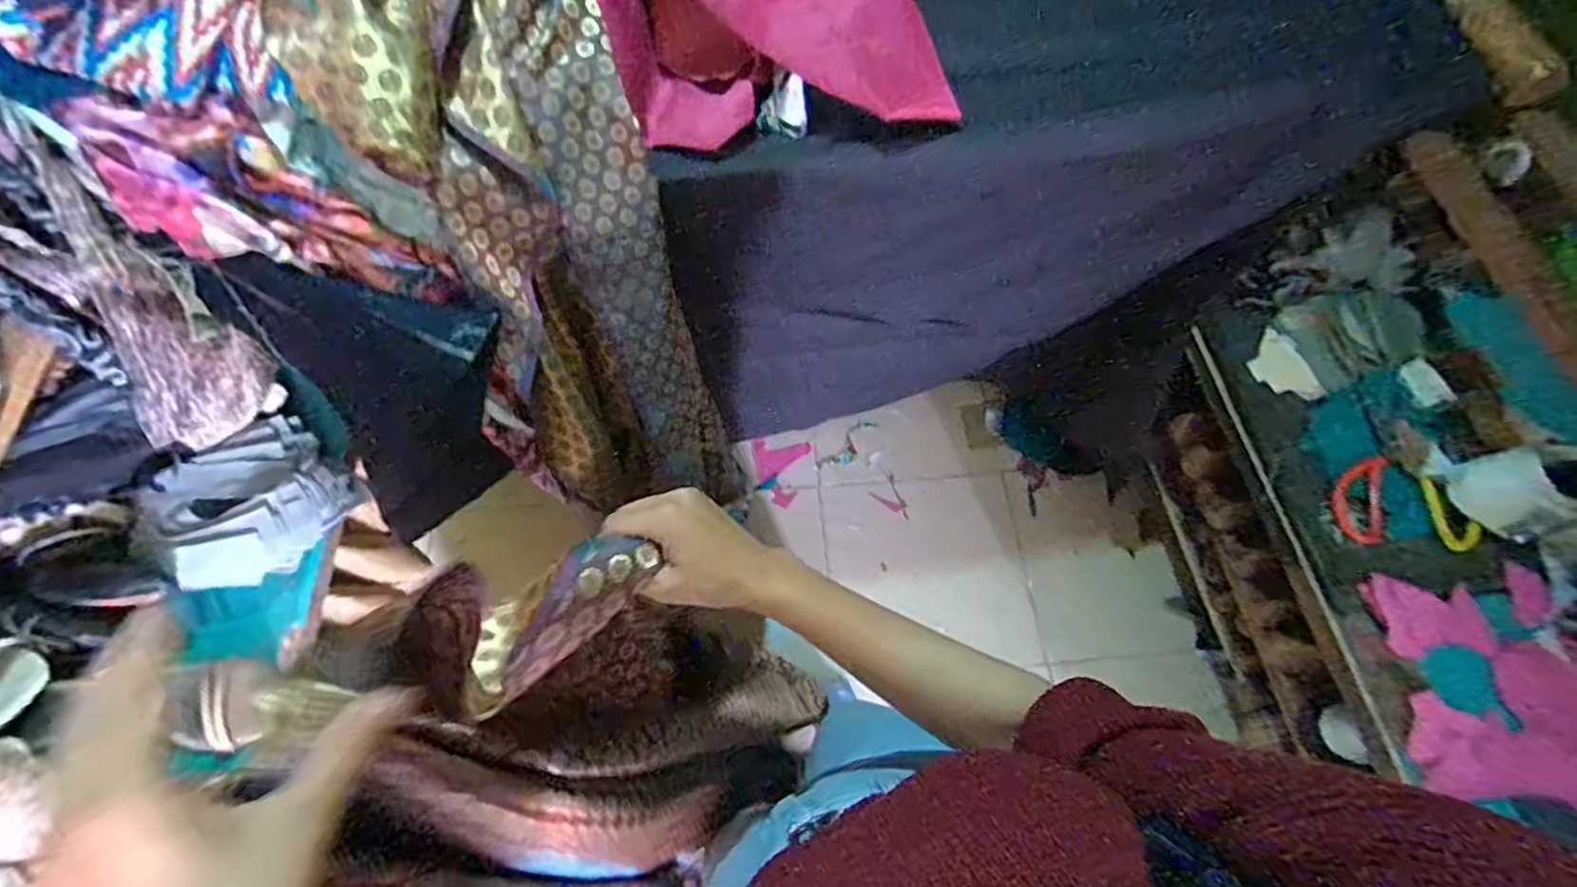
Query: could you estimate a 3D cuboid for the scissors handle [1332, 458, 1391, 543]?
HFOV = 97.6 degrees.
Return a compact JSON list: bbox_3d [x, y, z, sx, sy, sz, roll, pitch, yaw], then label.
[{"bbox_3d":[0.662,0.064,0.799,0.049,0.016,0.103,8,82,24],"label":"scissors handle"}]

